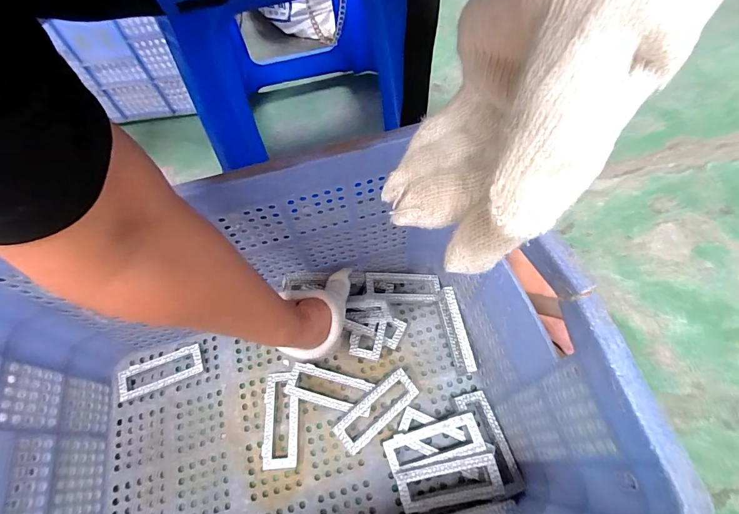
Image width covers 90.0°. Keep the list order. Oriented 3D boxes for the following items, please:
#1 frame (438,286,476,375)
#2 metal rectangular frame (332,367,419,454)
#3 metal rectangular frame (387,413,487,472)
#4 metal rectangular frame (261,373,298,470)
[{"bbox_3d":[0.116,0.103,0.500,0.015,0.060,0.110,-10,60,-2],"label":"frame"},{"bbox_3d":[0.009,0.194,0.468,0.113,0.006,0.042,-38,89,-17],"label":"metal rectangular frame"},{"bbox_3d":[0.073,0.218,0.434,0.112,0.017,0.041,-20,60,10],"label":"metal rectangular frame"},{"bbox_3d":[-0.116,0.211,0.482,0.046,0.016,0.113,-6,60,0],"label":"metal rectangular frame"}]

